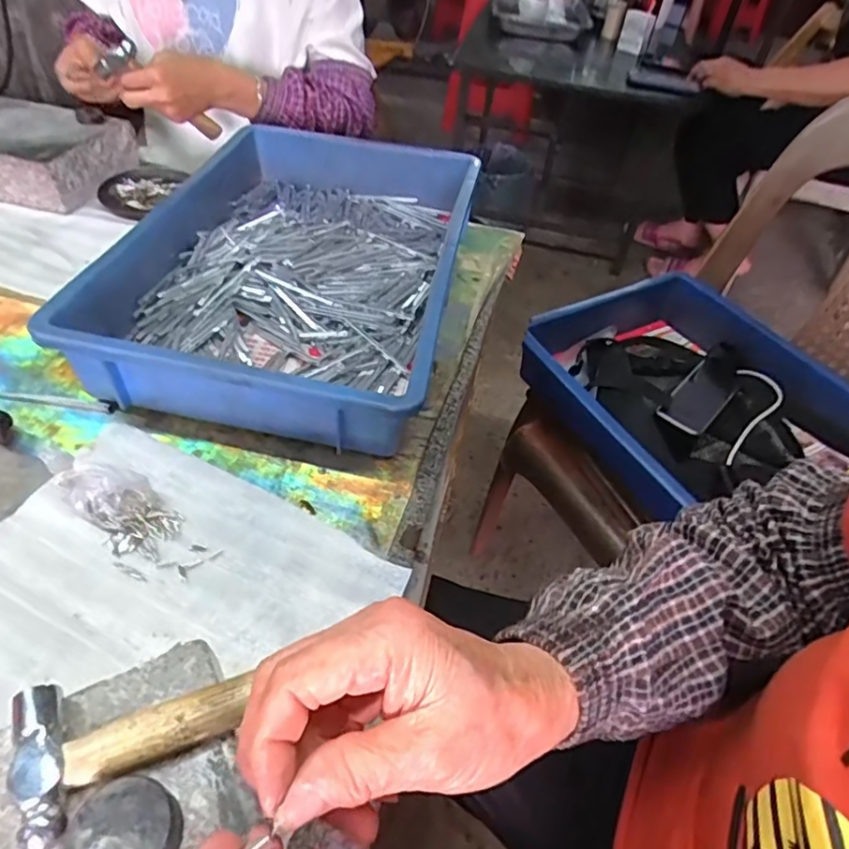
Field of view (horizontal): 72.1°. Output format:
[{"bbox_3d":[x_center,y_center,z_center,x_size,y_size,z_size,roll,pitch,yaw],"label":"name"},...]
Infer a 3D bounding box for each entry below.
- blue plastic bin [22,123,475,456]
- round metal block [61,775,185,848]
[{"bbox_3d":[-0.115,-0.163,0.582,0.282,0.083,0.438,10,46,1],"label":"blue plastic bin"},{"bbox_3d":[-0.118,0.162,0.230,0.038,0.020,0.035,4,46,-4],"label":"round metal block"}]

